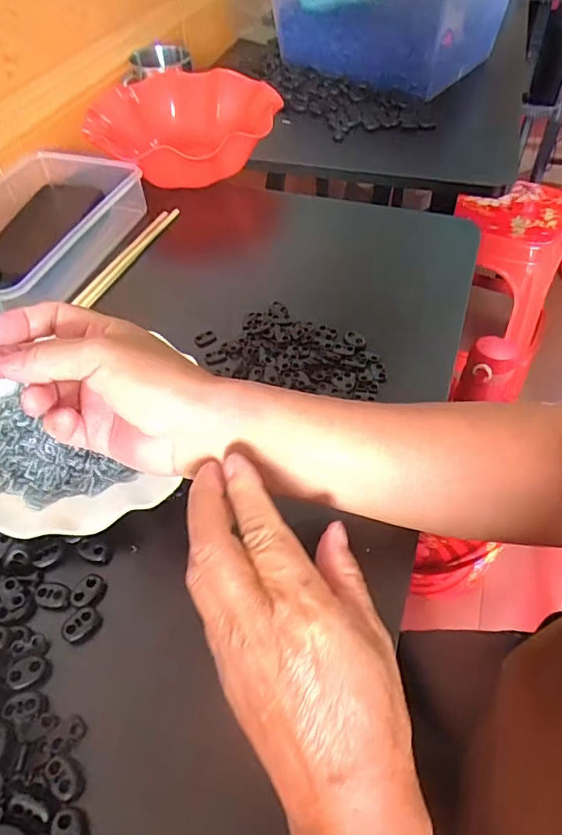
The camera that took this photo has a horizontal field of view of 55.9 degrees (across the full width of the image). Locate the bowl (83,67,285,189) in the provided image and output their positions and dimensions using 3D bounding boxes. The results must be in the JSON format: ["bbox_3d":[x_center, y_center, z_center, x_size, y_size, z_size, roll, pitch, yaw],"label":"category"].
[{"bbox_3d":[-0.119,-0.360,0.673,0.232,0.073,0.222,4,51,5],"label":"bowl"}]

